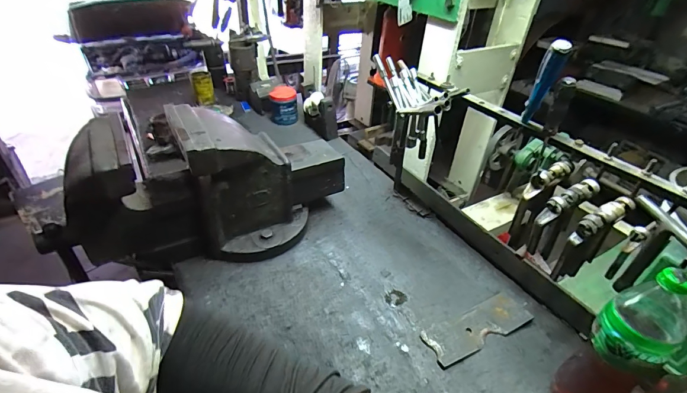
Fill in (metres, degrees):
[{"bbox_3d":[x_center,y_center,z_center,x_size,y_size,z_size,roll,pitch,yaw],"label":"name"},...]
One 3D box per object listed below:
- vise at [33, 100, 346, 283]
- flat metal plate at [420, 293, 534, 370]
[{"bbox_3d":[-0.255,-0.017,0.723,0.546,0.284,0.214,-15,40,-20],"label":"vise"},{"bbox_3d":[0.237,0.233,0.632,0.199,0.009,0.068,-17,39,-22],"label":"flat metal plate"}]

